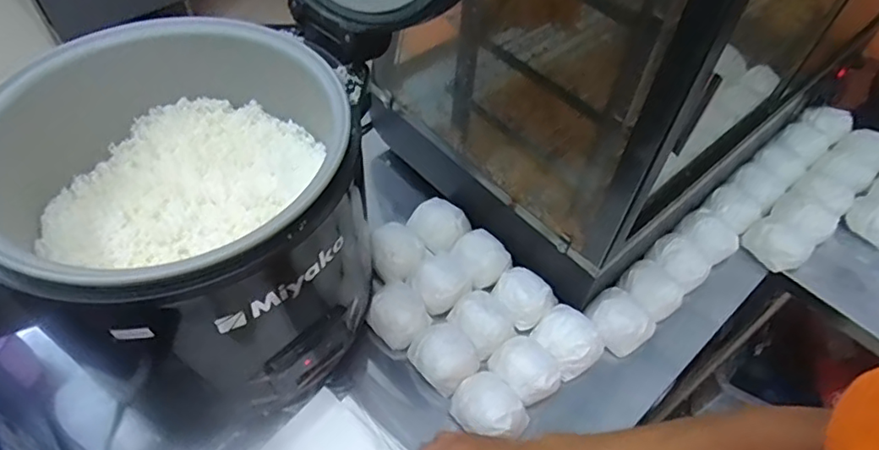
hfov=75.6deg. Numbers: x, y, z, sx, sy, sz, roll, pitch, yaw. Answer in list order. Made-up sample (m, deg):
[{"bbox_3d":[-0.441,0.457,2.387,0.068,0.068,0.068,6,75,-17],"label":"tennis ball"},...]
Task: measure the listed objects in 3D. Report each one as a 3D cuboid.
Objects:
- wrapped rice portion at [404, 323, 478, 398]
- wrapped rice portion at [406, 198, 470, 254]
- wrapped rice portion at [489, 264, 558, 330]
[{"bbox_3d":[0.007,0.172,0.751,0.082,0.055,0.087,-37,62,-27],"label":"wrapped rice portion"},{"bbox_3d":[-0.002,0.000,0.877,0.087,0.050,0.075,29,56,18],"label":"wrapped rice portion"},{"bbox_3d":[0.119,0.103,0.809,0.067,0.046,0.079,-35,62,-26],"label":"wrapped rice portion"}]

